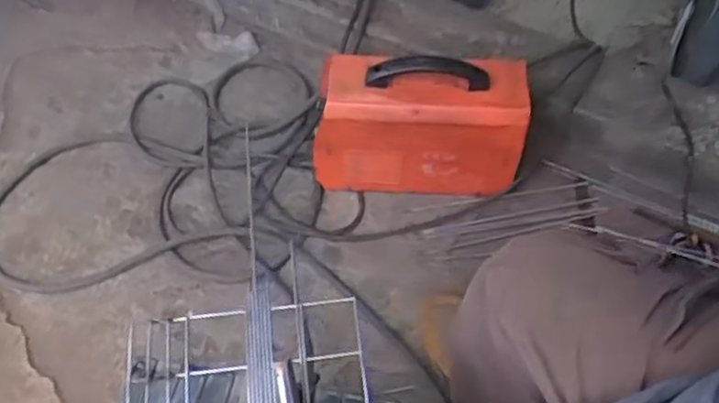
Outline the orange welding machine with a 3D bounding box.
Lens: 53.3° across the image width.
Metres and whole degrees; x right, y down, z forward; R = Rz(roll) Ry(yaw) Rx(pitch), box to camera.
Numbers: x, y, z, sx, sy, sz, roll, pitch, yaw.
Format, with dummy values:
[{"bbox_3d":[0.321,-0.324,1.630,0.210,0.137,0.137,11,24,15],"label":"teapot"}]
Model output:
[{"bbox_3d":[0.093,-0.121,1.154,0.330,0.233,0.122,-1,57,1],"label":"orange welding machine"}]

